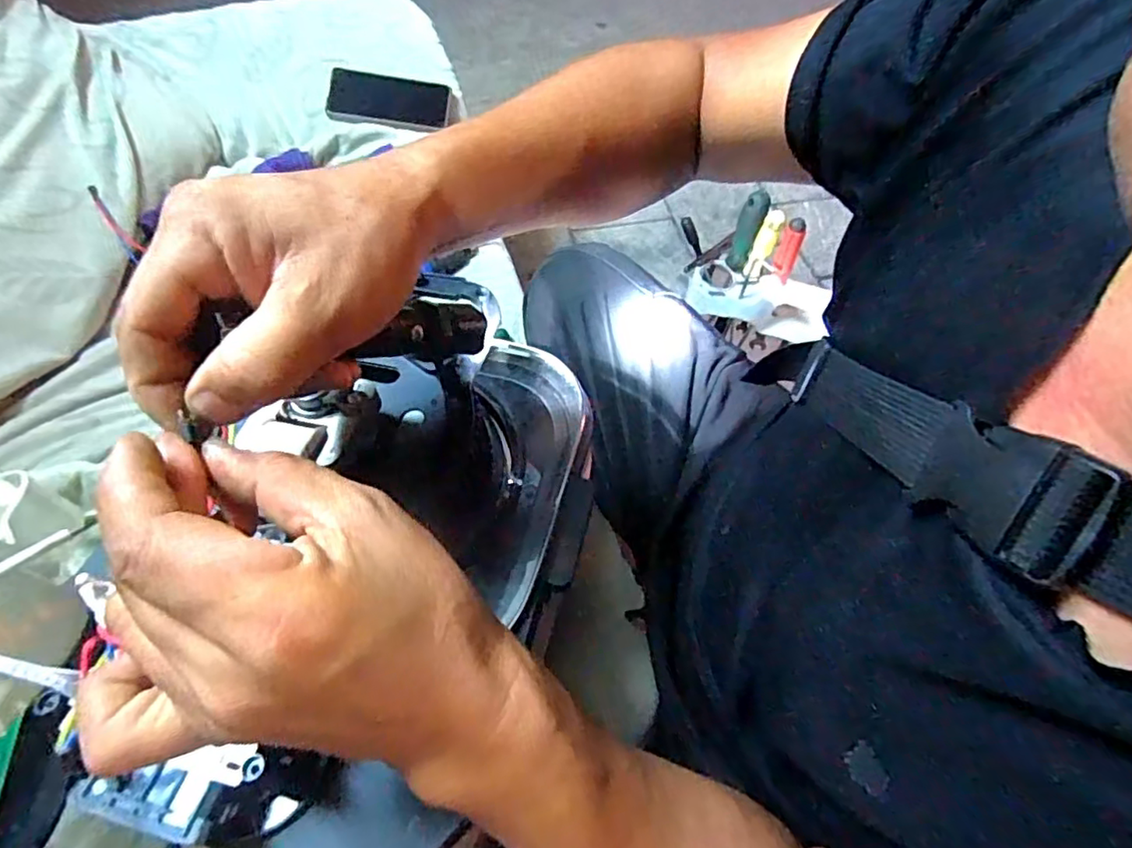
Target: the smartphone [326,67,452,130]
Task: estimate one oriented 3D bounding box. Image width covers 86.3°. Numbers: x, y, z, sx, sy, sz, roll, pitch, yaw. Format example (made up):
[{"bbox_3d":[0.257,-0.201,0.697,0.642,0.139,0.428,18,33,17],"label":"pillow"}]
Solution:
[{"bbox_3d":[-0.247,-0.455,0.851,0.161,0.011,0.080,3,87,-15],"label":"smartphone"}]

